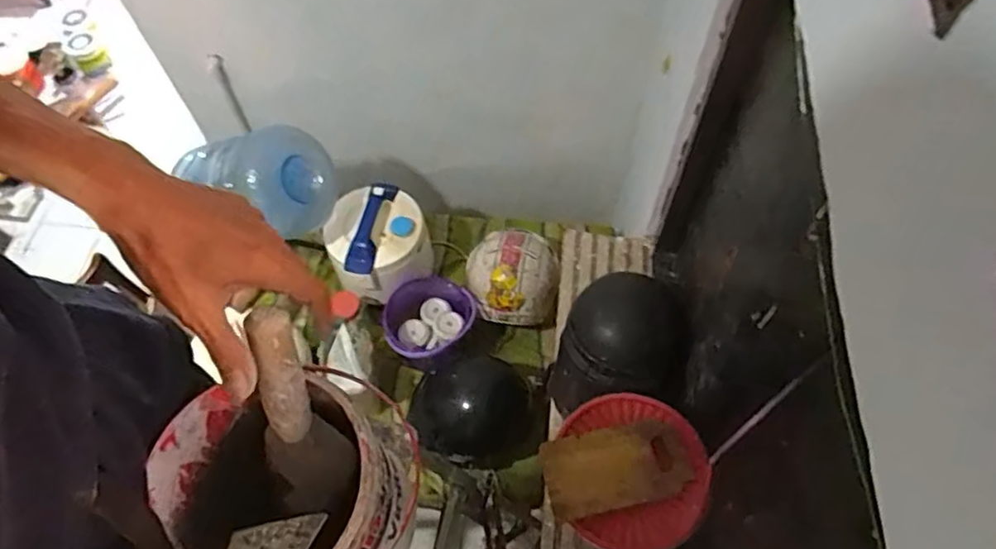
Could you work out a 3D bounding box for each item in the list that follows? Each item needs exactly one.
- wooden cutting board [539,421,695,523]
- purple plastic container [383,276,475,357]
[{"bbox_3d":[0.198,0.322,1.064,0.236,0.021,0.127,-11,61,-4],"label":"wooden cutting board"},{"bbox_3d":[-0.182,0.113,1.666,0.232,0.122,0.227,-1,61,1],"label":"purple plastic container"}]

